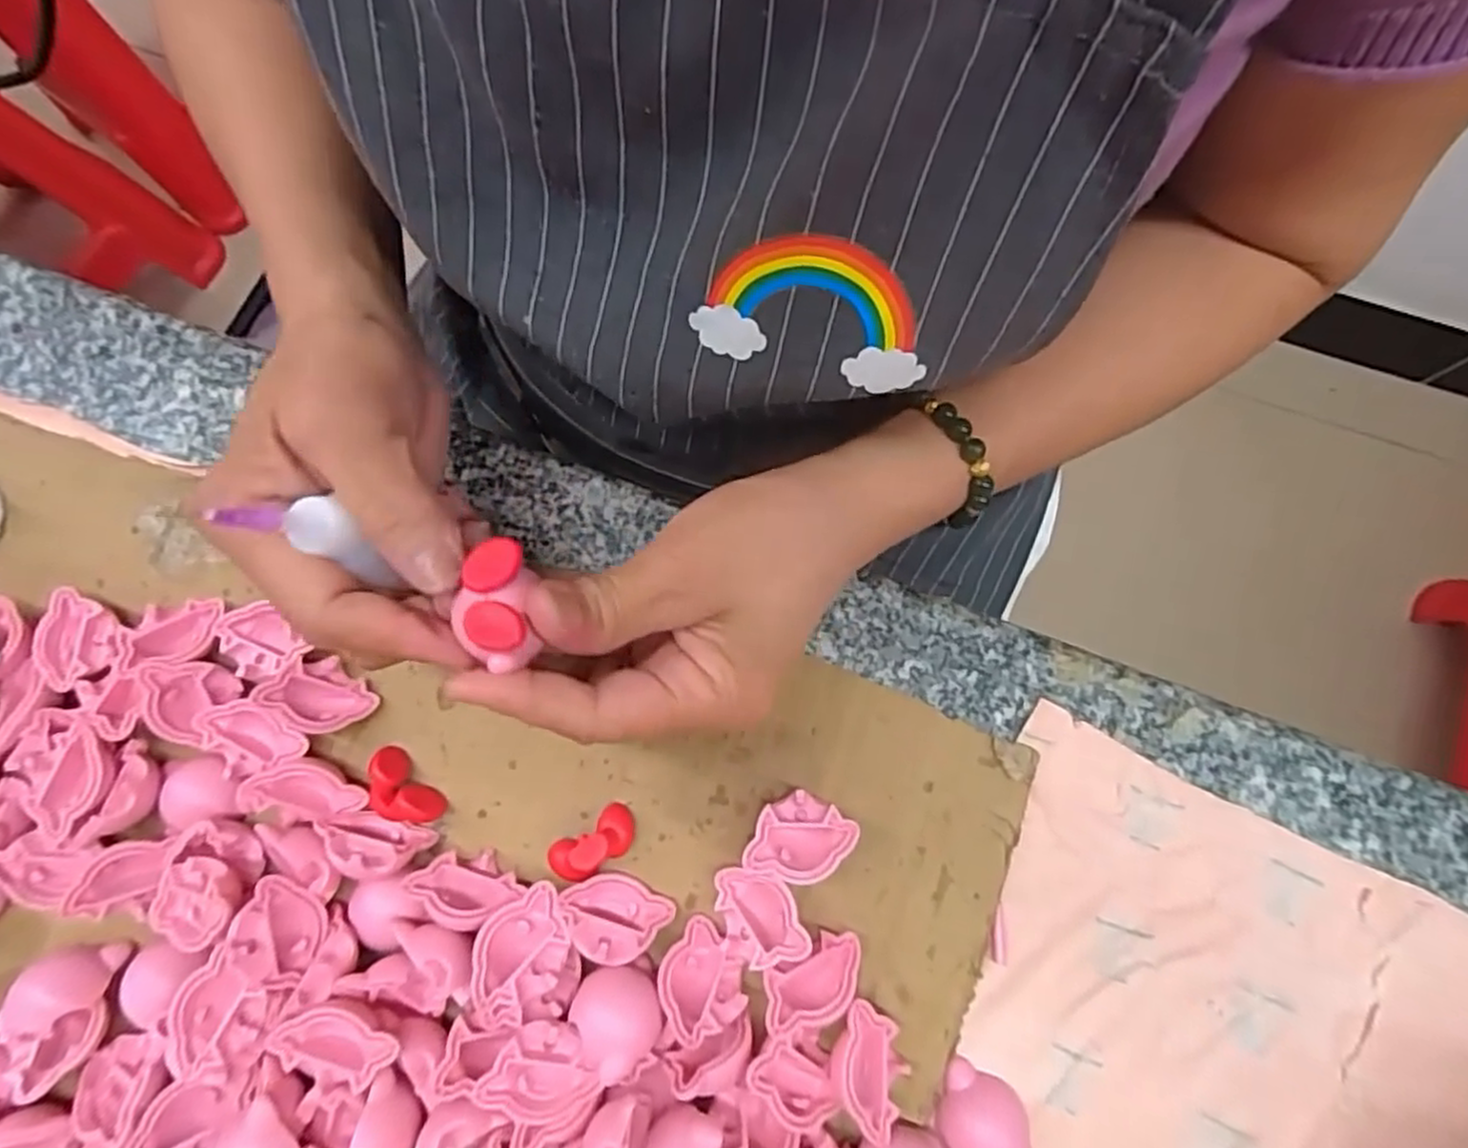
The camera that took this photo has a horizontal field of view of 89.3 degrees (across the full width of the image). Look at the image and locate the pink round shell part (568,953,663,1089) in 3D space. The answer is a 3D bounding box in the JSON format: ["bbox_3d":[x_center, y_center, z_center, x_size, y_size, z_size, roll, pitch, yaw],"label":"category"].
[{"bbox_3d":[-0.036,0.139,0.234,0.027,0.020,0.028,0,74,1],"label":"pink round shell part"}]

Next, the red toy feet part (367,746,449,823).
[{"bbox_3d":[-0.119,0.077,0.262,0.018,0.012,0.030,-39,77,-10],"label":"red toy feet part"}]

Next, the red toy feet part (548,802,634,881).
[{"bbox_3d":[-0.049,0.094,0.257,0.032,0.013,0.016,-32,76,-8],"label":"red toy feet part"}]

